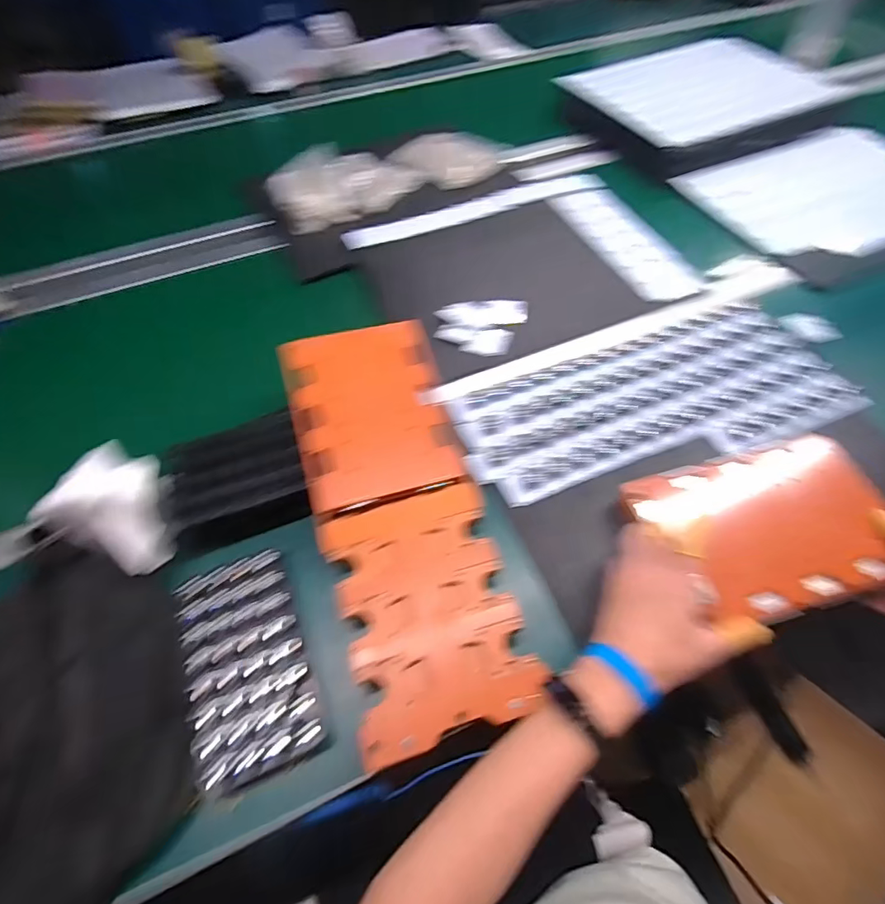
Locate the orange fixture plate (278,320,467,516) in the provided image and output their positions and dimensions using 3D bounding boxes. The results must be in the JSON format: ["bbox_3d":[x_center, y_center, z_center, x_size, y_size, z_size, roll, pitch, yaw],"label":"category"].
[{"bbox_3d":[-0.082,-0.049,0.571,0.176,0.016,0.214,-14,71,-13],"label":"orange fixture plate"}]

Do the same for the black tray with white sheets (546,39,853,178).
[{"bbox_3d":[0.519,-0.719,1.001,0.419,0.082,0.421,-23,59,-13],"label":"black tray with white sheets"}]

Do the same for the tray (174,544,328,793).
[{"bbox_3d":[-0.182,0.195,0.457,0.101,0.031,0.189,-19,58,-11],"label":"tray"}]

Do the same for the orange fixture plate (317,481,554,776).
[{"bbox_3d":[-0.015,0.147,0.472,0.166,0.010,0.226,-15,58,-9],"label":"orange fixture plate"}]

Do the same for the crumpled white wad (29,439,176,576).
[{"bbox_3d":[-0.318,0.055,0.487,0.085,0.090,0.095,21,59,14],"label":"crumpled white wad"}]

